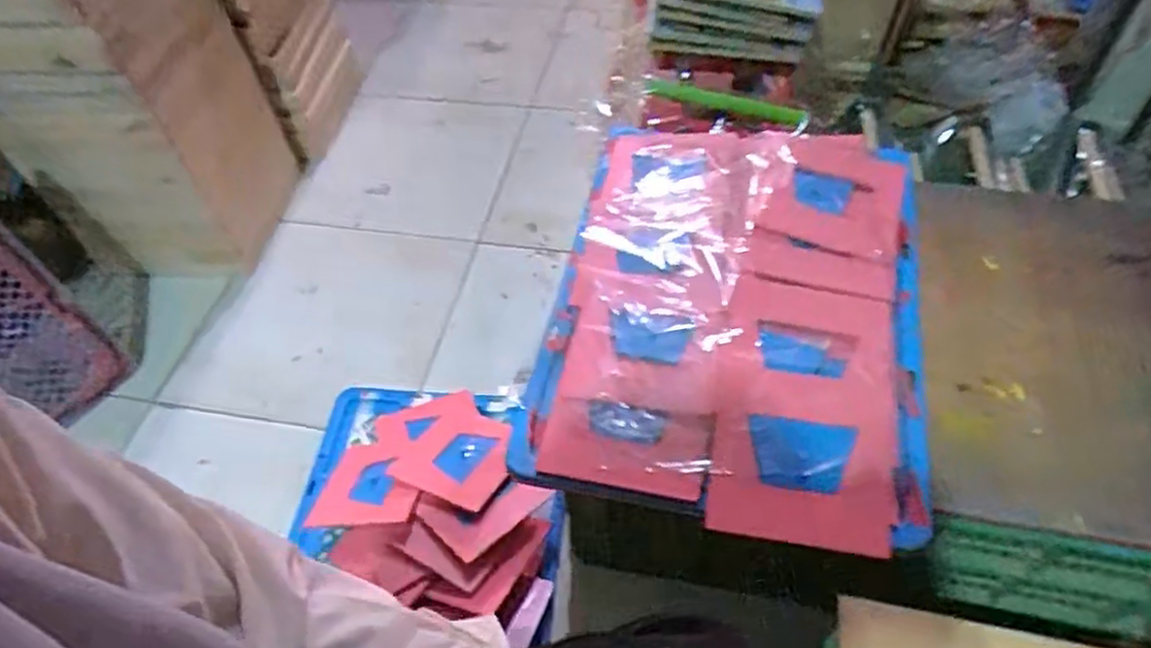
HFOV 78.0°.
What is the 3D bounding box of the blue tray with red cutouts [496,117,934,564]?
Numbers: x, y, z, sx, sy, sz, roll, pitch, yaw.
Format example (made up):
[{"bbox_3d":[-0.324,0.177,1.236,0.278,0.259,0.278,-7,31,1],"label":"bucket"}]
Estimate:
[{"bbox_3d":[0.153,-0.037,0.699,0.341,0.068,0.473,8,53,11],"label":"blue tray with red cutouts"}]

